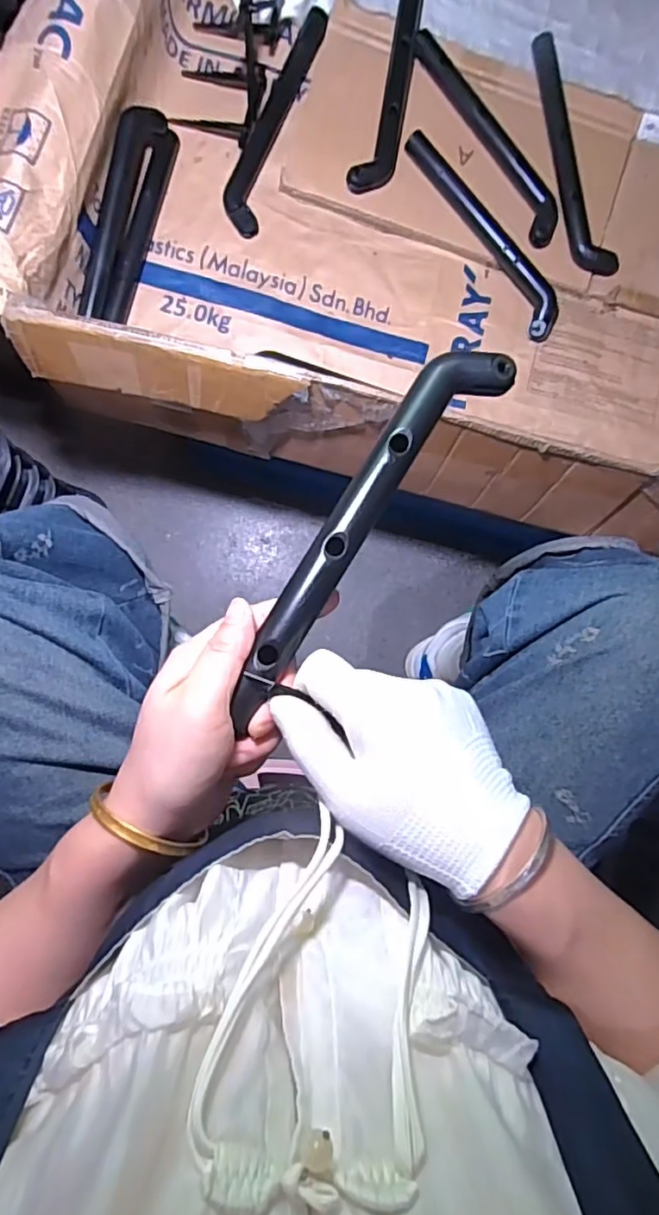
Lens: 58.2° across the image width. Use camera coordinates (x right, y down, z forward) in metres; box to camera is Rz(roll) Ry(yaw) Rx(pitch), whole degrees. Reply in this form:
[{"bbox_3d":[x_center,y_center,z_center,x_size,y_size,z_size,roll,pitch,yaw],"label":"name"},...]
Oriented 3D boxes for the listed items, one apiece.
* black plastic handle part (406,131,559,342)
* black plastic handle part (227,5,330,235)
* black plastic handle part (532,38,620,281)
[{"bbox_3d":[0.167,-0.396,0.634,0.032,0.033,0.242,-38,92,-4],"label":"black plastic handle part"},{"bbox_3d":[-0.059,-0.511,0.623,0.039,0.021,0.237,19,88,-4],"label":"black plastic handle part"},{"bbox_3d":[0.254,-0.473,0.627,0.041,0.030,0.239,-18,90,-4],"label":"black plastic handle part"}]

